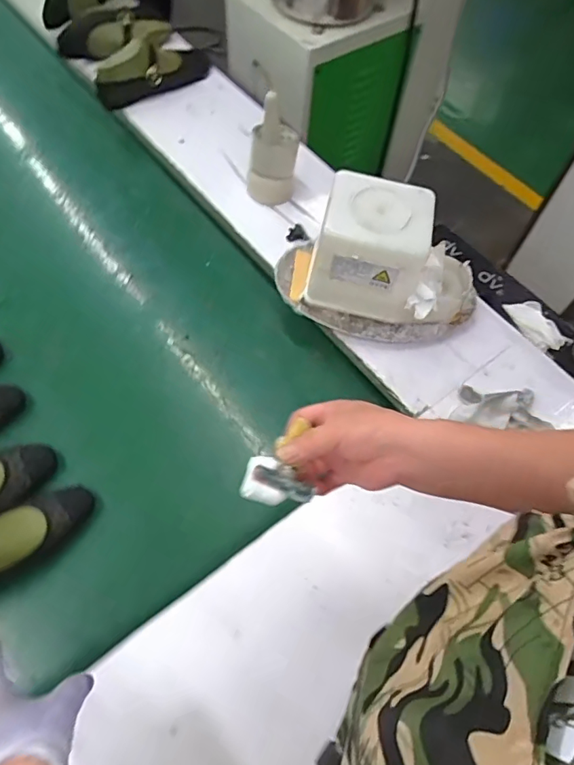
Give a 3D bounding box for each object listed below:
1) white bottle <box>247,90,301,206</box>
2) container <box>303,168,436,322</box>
[{"bbox_3d":[-0.025,-0.407,0.902,0.089,0.171,0.070,2,61,-2],"label":"white bottle"},{"bbox_3d":[0.131,-0.191,0.778,0.177,0.186,0.124,11,61,2],"label":"container"}]

